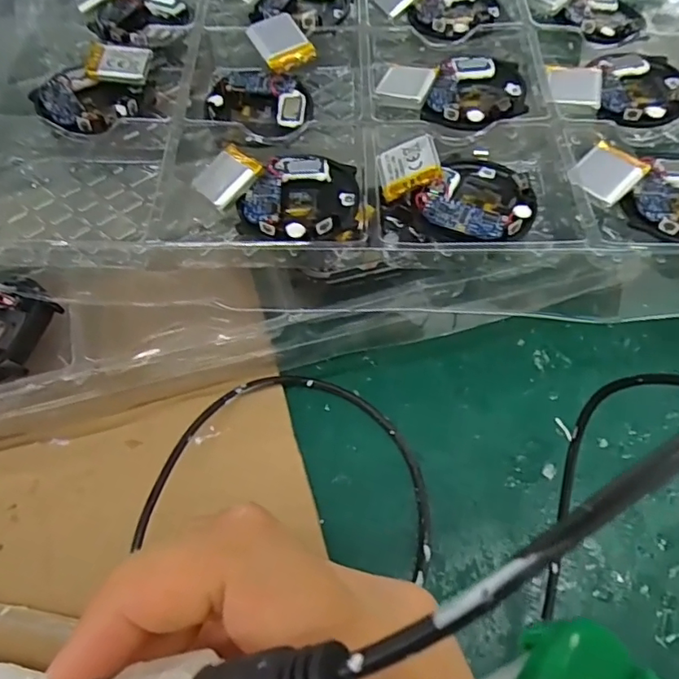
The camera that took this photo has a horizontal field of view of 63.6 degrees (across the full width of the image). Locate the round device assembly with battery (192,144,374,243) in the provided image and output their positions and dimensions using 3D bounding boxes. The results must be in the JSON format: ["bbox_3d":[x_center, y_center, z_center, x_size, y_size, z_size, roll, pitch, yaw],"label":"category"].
[{"bbox_3d":[-0.020,-0.052,0.195,0.059,0.014,0.039,1,64,0],"label":"round device assembly with battery"}]

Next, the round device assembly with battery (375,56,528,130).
[{"bbox_3d":[0.047,-0.101,0.221,0.061,0.006,0.039,-15,65,-8],"label":"round device assembly with battery"}]

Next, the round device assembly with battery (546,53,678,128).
[{"bbox_3d":[0.115,-0.102,0.222,0.058,0.008,0.040,-21,66,-11],"label":"round device assembly with battery"}]

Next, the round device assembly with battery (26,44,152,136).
[{"bbox_3d":[-0.101,-0.101,0.222,0.042,0.009,0.046,0,64,0],"label":"round device assembly with battery"}]

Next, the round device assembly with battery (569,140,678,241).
[{"bbox_3d":[0.115,-0.056,0.195,0.055,0.010,0.042,33,68,15],"label":"round device assembly with battery"}]

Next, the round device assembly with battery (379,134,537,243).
[{"bbox_3d":[0.041,-0.053,0.194,0.054,0.009,0.041,9,64,4],"label":"round device assembly with battery"}]

